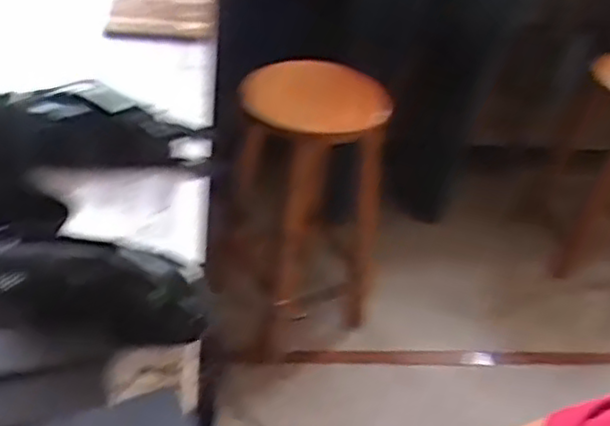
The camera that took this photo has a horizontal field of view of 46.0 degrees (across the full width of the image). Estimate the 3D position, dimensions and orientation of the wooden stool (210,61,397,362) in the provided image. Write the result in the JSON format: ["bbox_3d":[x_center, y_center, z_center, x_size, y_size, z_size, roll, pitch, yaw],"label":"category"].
[{"bbox_3d":[-0.002,-0.011,1.576,0.330,0.595,0.355,10,39,3],"label":"wooden stool"}]

